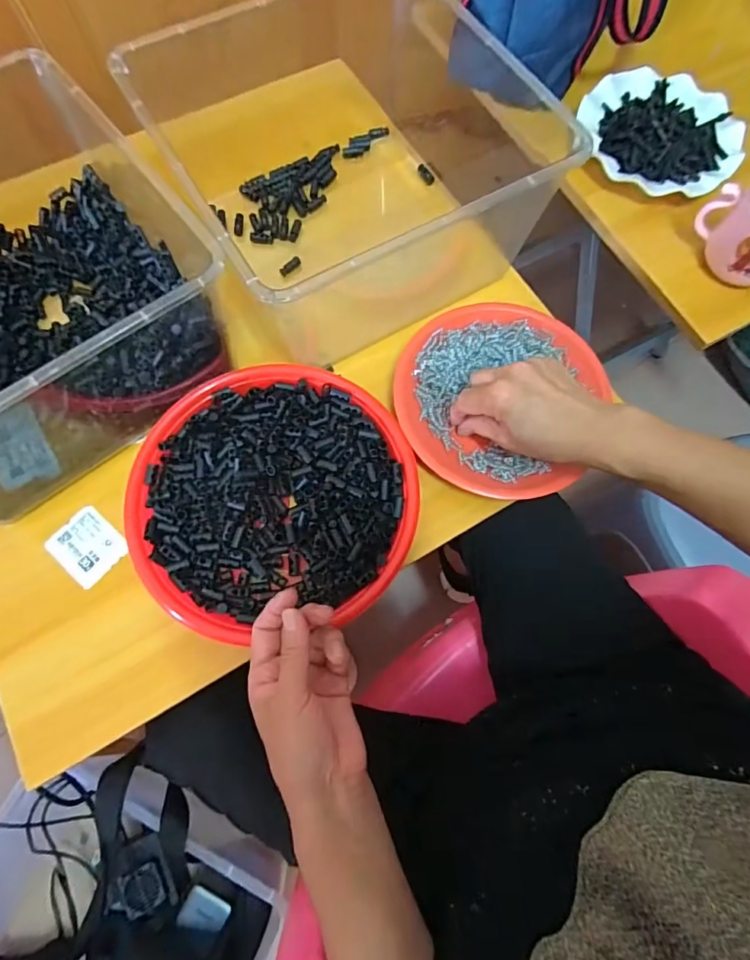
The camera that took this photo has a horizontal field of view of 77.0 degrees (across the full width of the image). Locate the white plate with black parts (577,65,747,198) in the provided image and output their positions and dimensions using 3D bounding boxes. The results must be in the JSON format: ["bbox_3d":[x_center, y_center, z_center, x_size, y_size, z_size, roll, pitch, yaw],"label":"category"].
[{"bbox_3d":[0.326,-0.399,0.541,0.178,0.036,0.168,0,73,-1],"label":"white plate with black parts"}]

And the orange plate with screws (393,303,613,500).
[{"bbox_3d":[0.111,-0.081,0.444,0.181,0.021,0.188,0,73,-1],"label":"orange plate with screws"}]

